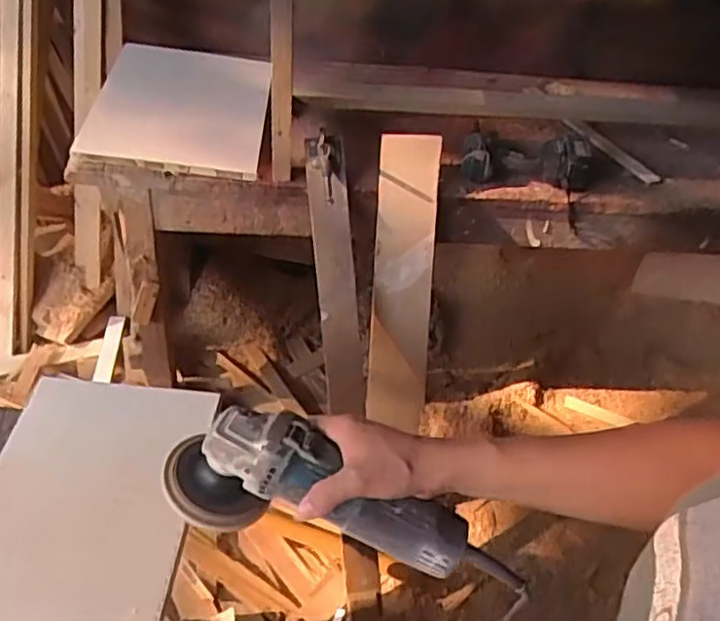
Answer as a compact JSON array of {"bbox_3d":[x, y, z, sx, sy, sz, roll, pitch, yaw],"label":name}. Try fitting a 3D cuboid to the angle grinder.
[{"bbox_3d":[-0.018,0.169,0.615,0.329,0.096,0.082,16,46,6],"label":"angle grinder"}]

